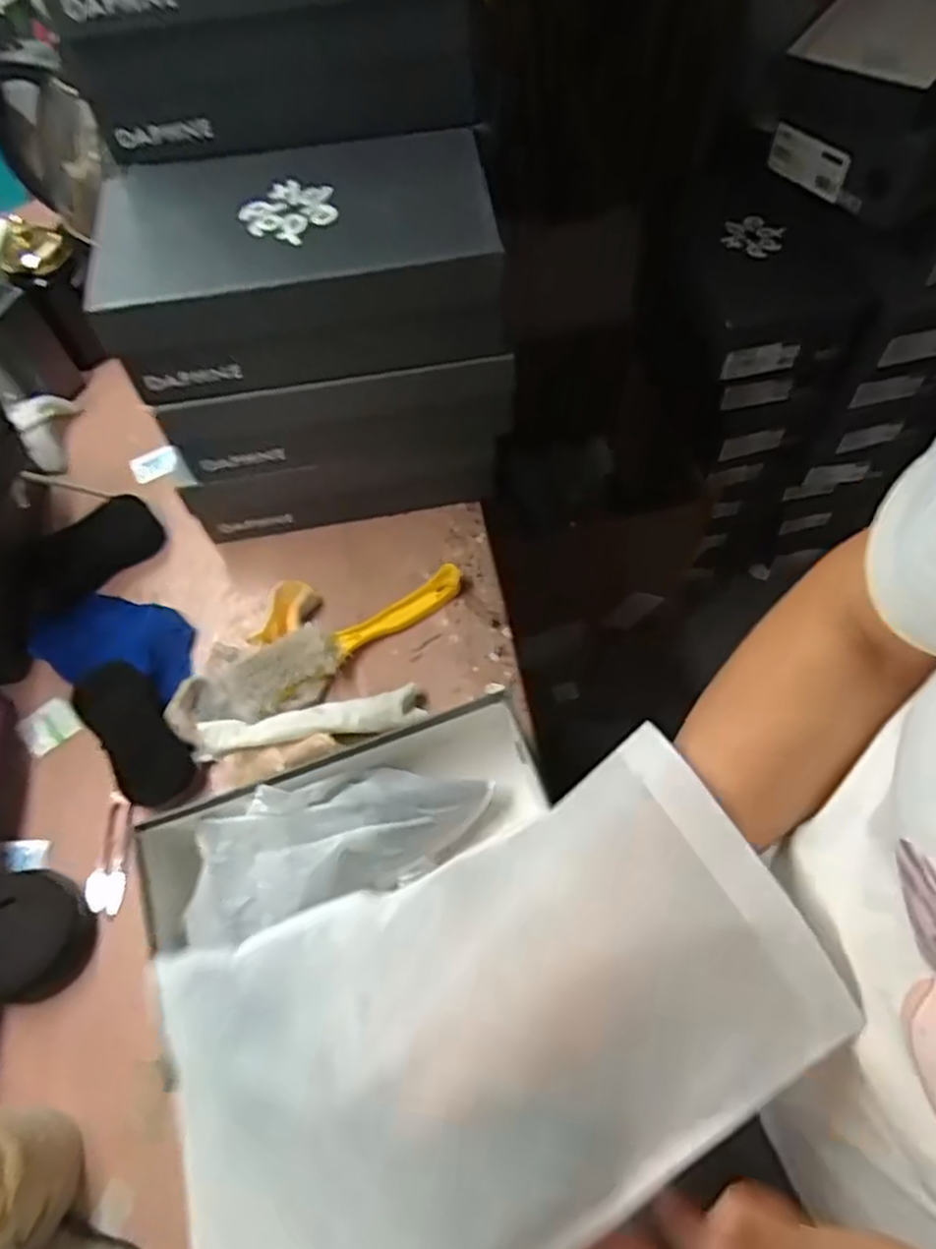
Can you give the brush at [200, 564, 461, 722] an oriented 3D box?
[{"bbox_3d":[-0.114,0.017,0.700,0.251,0.039,0.063,-24,62,-10],"label":"brush"}]

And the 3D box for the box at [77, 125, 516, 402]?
[{"bbox_3d":[-0.129,-0.287,0.616,0.285,0.097,0.161,-8,60,-1],"label":"box"}]

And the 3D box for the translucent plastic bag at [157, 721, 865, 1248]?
[{"bbox_3d":[-0.008,0.181,0.349,0.289,0.102,0.189,-30,63,-13],"label":"translucent plastic bag"}]

